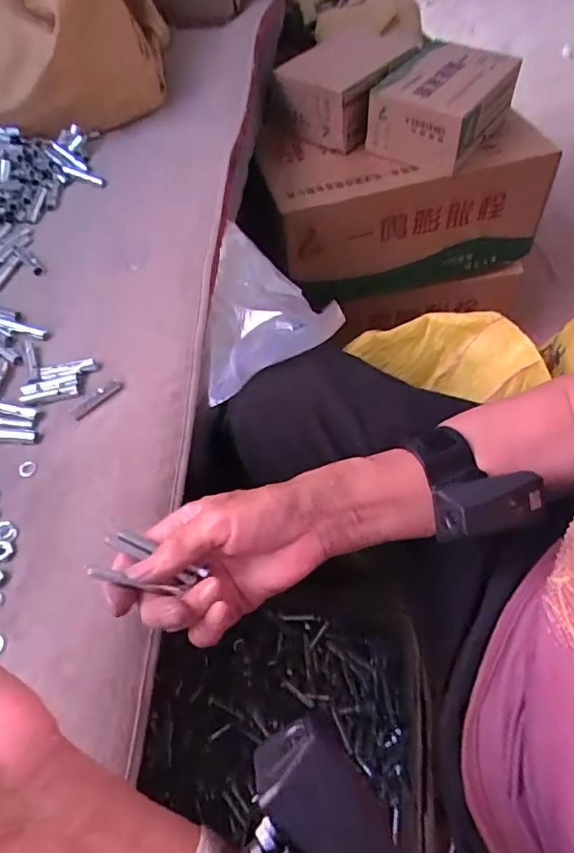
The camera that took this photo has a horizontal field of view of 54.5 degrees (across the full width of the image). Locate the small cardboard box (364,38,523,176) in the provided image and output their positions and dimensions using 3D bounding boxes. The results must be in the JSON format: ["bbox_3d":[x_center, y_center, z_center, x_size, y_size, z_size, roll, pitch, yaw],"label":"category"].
[{"bbox_3d":[0.209,-0.433,0.747,0.138,0.078,0.178,31,63,22],"label":"small cardboard box"}]

